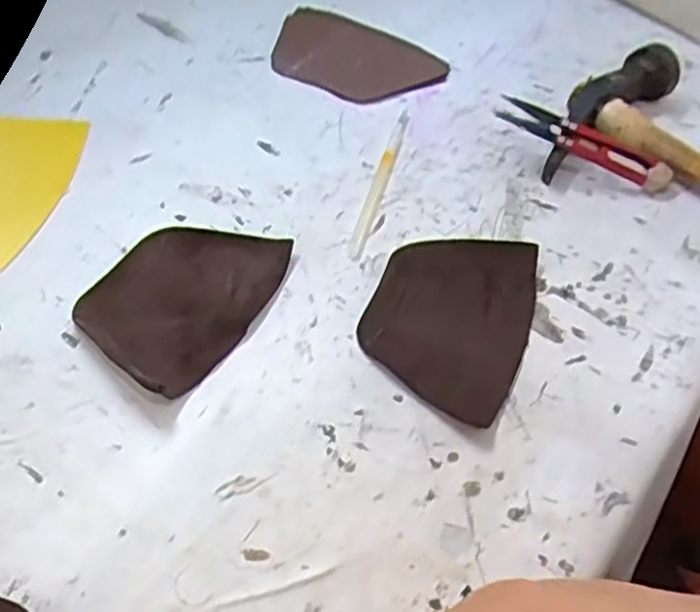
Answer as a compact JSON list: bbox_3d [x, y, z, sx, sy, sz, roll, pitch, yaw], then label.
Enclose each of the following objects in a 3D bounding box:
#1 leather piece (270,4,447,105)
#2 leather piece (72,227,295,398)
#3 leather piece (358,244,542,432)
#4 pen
[{"bbox_3d":[0.002,-0.167,0.482,0.116,0.006,0.088,28,49,14],"label":"leather piece"},{"bbox_3d":[-0.078,-0.006,0.331,0.069,0.012,0.101,24,52,15],"label":"leather piece"},{"bbox_3d":[0.047,0.002,0.335,0.071,0.005,0.101,21,53,8],"label":"leather piece"},{"bbox_3d":[0.018,-0.073,0.405,0.008,0.004,0.129,13,50,6],"label":"pen"}]

